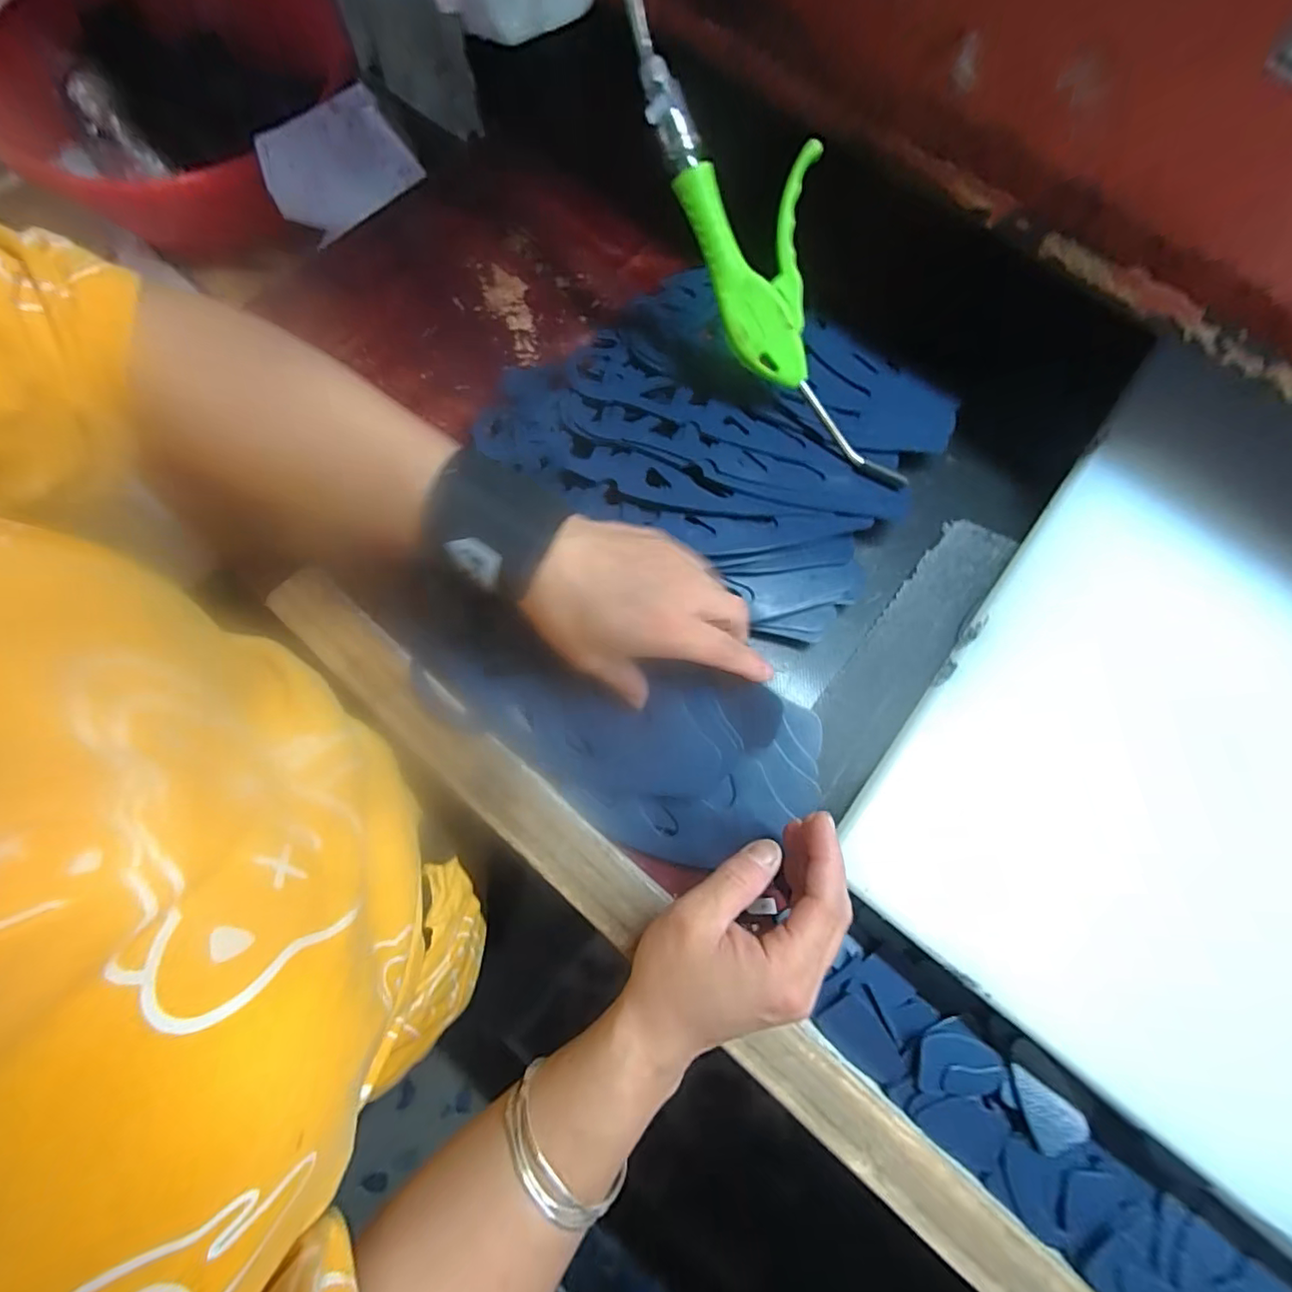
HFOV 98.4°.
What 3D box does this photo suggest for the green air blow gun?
[{"bbox_3d":[0.083,-0.212,0.333,0.079,0.047,0.274,-37,104,-13],"label":"green air blow gun"}]

